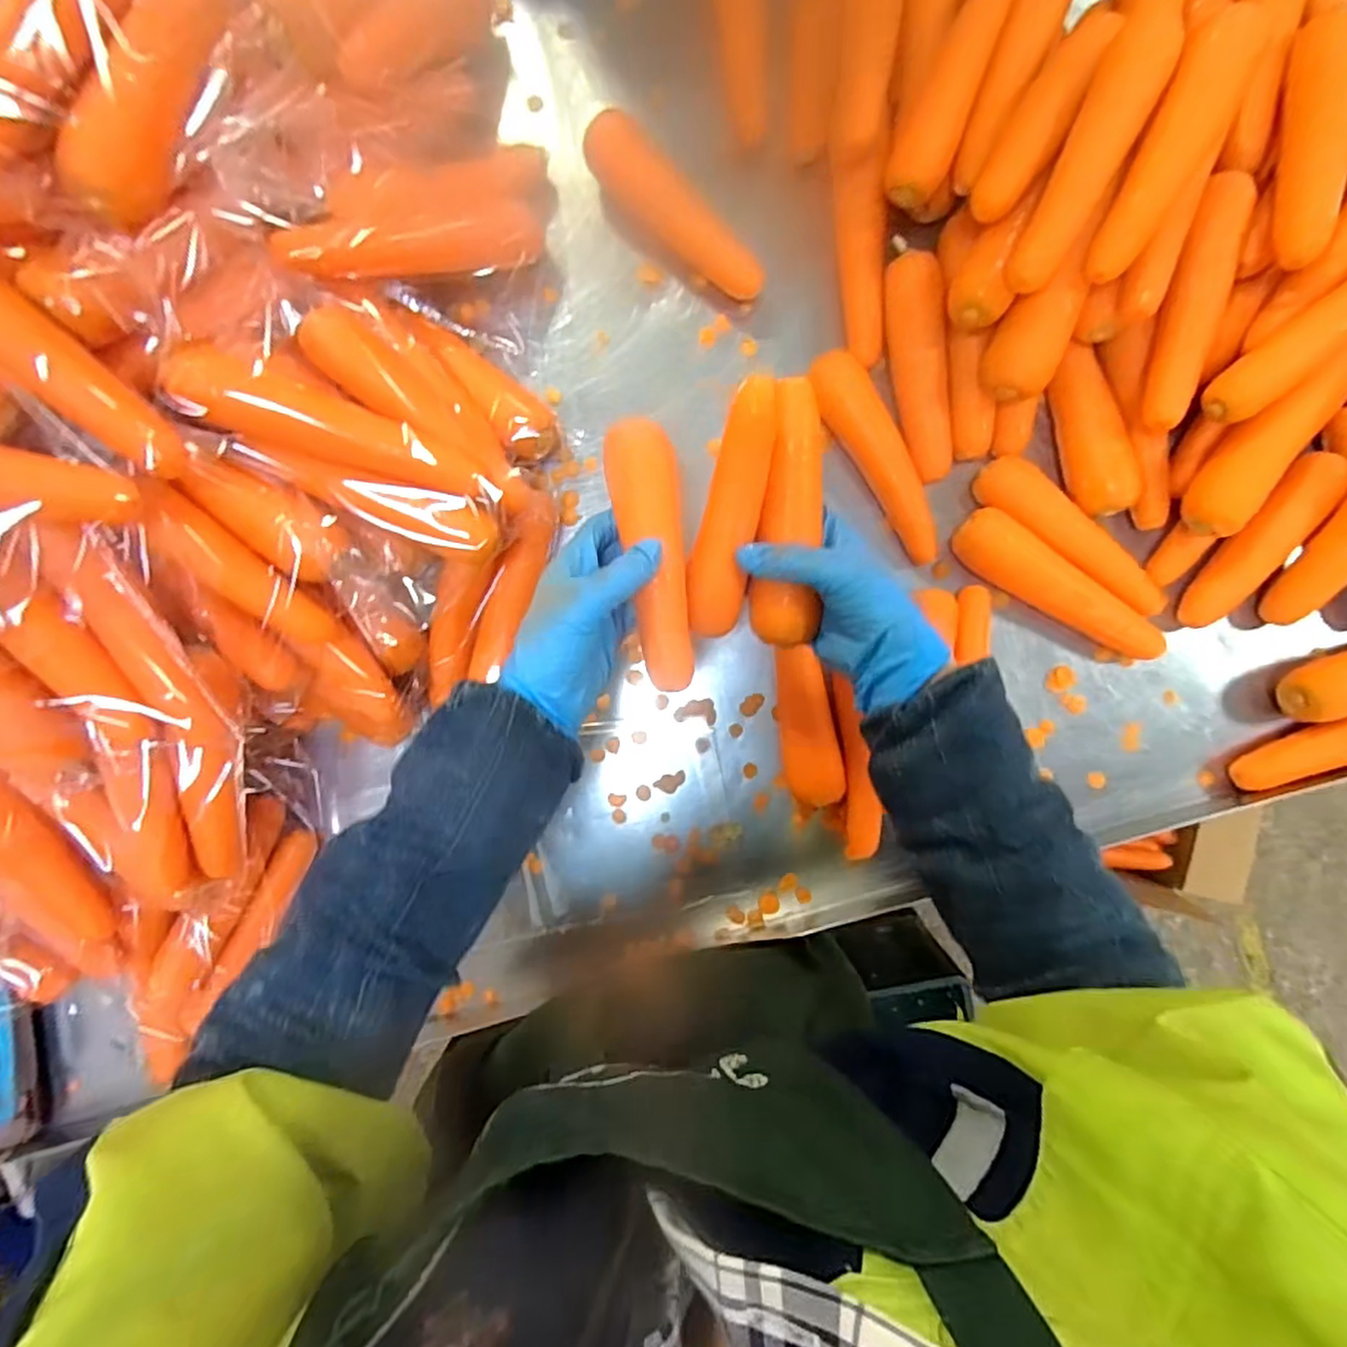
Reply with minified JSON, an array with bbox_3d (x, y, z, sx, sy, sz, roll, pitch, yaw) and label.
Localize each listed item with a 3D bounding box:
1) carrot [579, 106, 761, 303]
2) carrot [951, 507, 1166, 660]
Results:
[{"bbox_3d":[-0.002,-0.360,0.522,0.043,0.036,0.171,-44,89,3],"label":"carrot"},{"bbox_3d":[0.288,-0.061,0.503,0.174,0.040,0.040,36,93,2],"label":"carrot"}]

